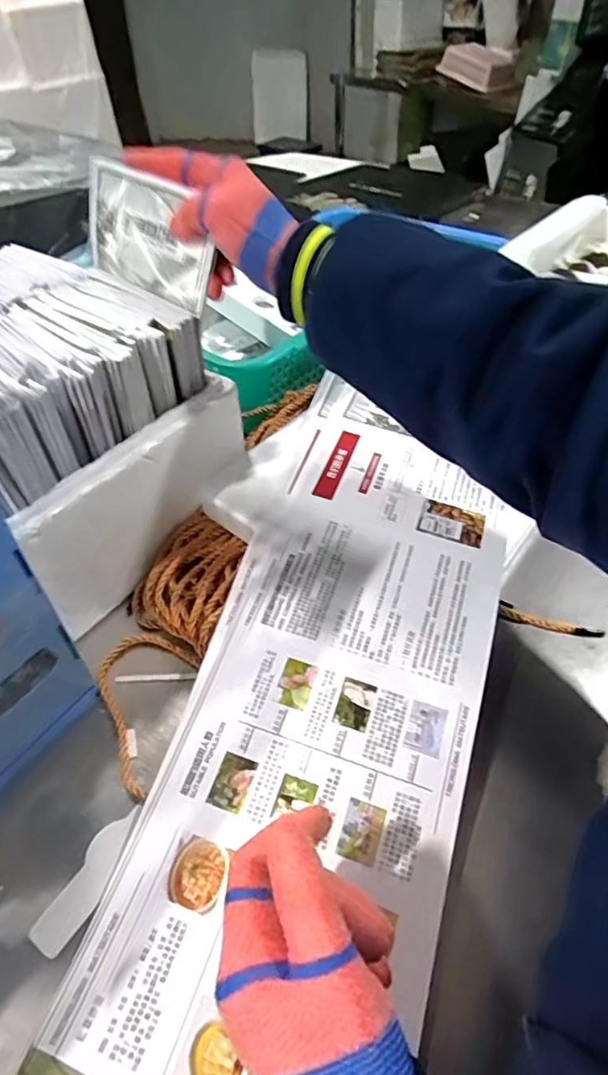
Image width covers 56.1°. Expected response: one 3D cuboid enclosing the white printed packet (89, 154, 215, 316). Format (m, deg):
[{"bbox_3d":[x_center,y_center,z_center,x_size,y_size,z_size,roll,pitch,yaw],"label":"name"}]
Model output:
[{"bbox_3d":[-0.115,-0.223,0.424,0.112,0.076,0.009,27,33,14],"label":"white printed packet"}]

